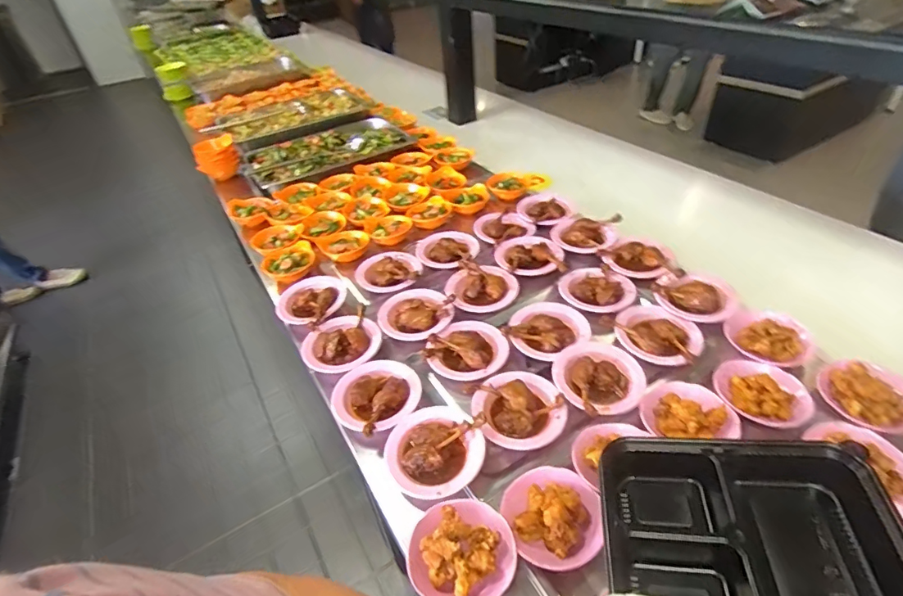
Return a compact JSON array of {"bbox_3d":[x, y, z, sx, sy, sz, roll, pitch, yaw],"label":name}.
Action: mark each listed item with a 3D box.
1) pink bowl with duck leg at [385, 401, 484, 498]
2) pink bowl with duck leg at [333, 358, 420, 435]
[{"bbox_3d":[-0.024,0.228,0.728,0.143,0.045,0.145,27,50,29],"label":"pink bowl with duck leg"},{"bbox_3d":[-0.129,0.167,0.819,0.140,0.047,0.143,-2,42,2],"label":"pink bowl with duck leg"}]

